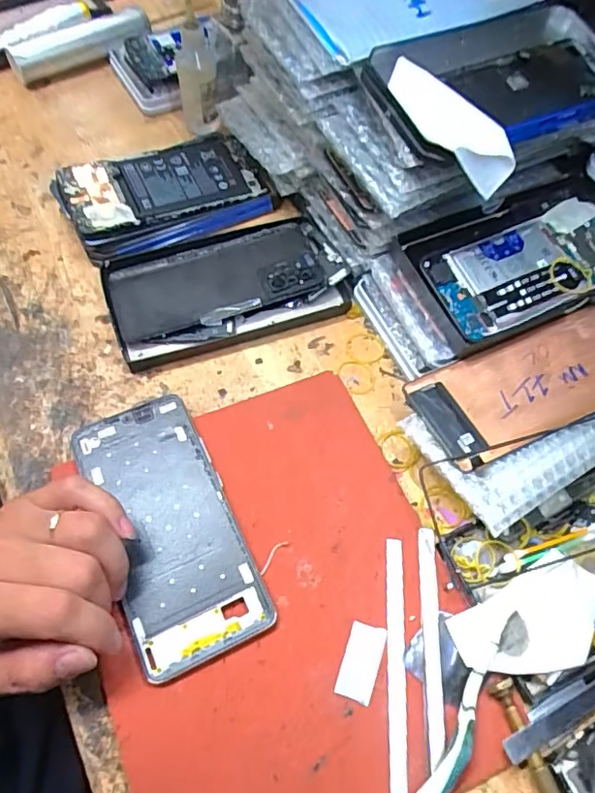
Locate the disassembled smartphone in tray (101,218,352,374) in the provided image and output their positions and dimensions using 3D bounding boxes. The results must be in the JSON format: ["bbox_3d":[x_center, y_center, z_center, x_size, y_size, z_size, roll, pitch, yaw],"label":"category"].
[{"bbox_3d":[-0.055,-0.084,0.427,0.176,0.019,0.097,-17,64,-11],"label":"disassembled smartphone in tray"}]

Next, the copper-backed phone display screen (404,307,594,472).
[{"bbox_3d":[0.156,-0.009,0.359,0.155,0.005,0.071,-22,60,-8],"label":"copper-backed phone display screen"}]

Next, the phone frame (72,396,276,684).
[{"bbox_3d":[-0.078,0.076,0.332,0.075,0.005,0.159,-21,67,-11],"label":"phone frame"}]

